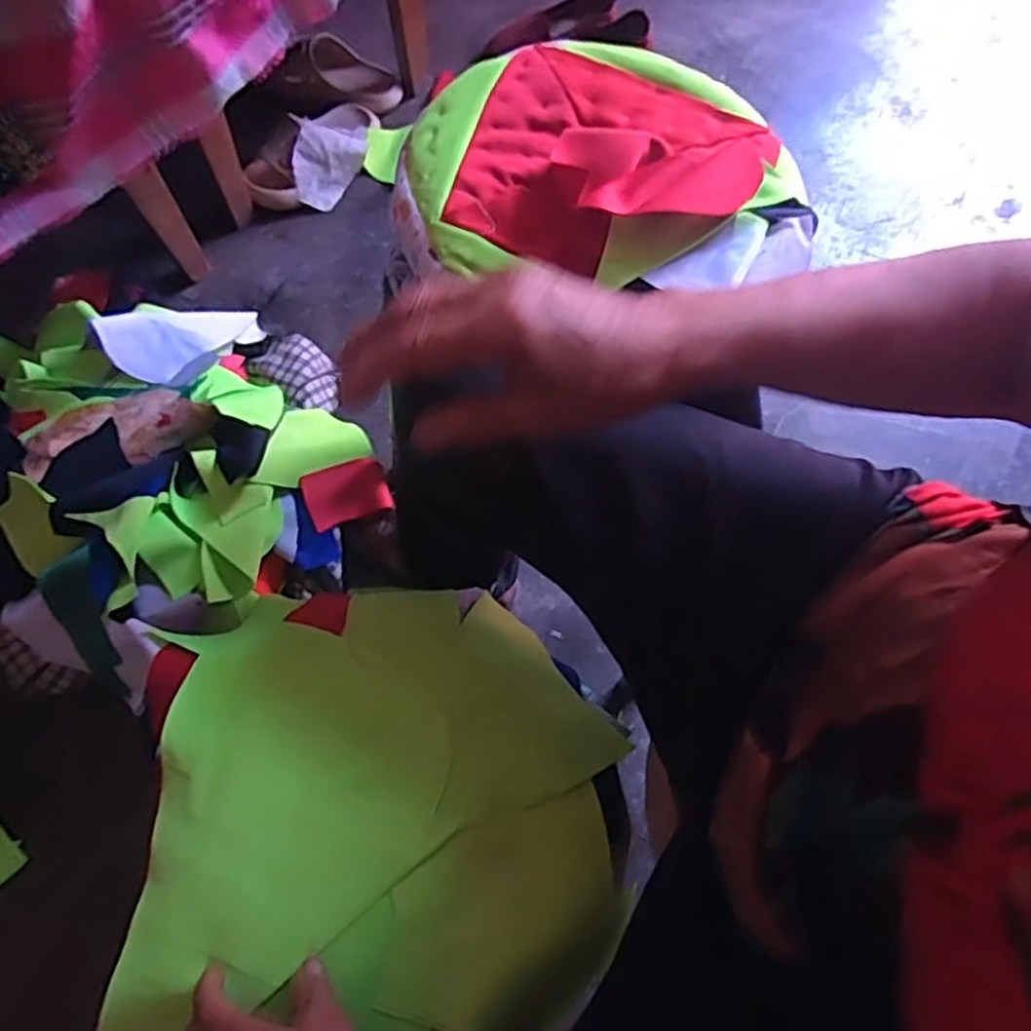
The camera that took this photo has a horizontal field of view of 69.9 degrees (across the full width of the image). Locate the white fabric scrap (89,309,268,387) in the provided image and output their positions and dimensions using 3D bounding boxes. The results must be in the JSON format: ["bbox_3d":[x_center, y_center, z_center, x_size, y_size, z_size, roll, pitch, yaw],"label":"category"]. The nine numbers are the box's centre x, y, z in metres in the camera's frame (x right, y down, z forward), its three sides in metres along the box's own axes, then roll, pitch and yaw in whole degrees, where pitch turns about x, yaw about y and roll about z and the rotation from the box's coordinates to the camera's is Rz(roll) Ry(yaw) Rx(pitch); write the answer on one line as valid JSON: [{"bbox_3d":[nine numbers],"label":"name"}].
[{"bbox_3d":[-0.364,-0.196,0.831,0.076,0.051,0.192,43,40,14],"label":"white fabric scrap"}]

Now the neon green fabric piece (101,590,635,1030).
[{"bbox_3d":[-0.088,0.195,0.495,0.306,0.055,0.294,3,68,-2],"label":"neon green fabric piece"}]

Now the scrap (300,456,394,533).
[{"bbox_3d":[-0.184,-0.025,0.808,0.091,0.008,0.062,-21,108,-21],"label":"scrap"}]

